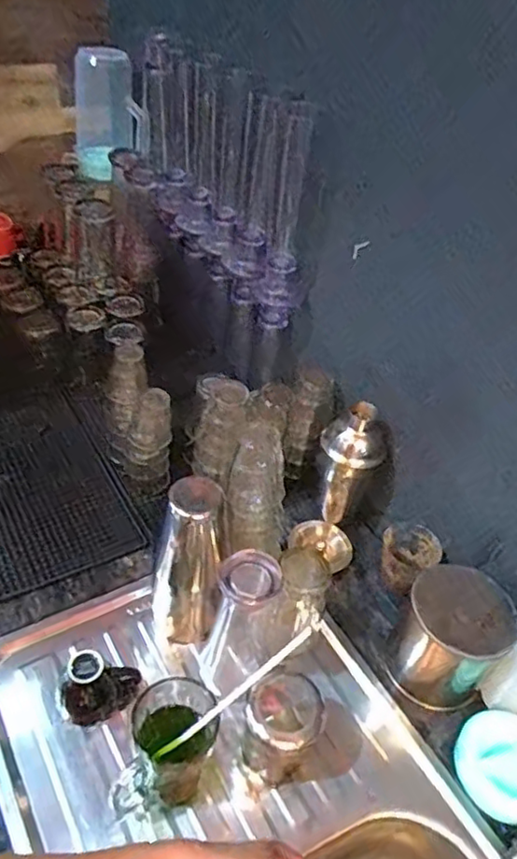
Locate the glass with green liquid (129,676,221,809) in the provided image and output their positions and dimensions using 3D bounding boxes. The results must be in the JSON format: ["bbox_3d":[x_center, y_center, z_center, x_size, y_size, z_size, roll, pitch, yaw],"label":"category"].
[{"bbox_3d":[-0.078,0.290,0.583,0.068,0.128,0.084,-12,44,-21],"label":"glass with green liquid"}]

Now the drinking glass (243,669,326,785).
[{"bbox_3d":[0.022,0.295,0.617,0.073,0.102,0.069,4,41,-4],"label":"drinking glass"}]

